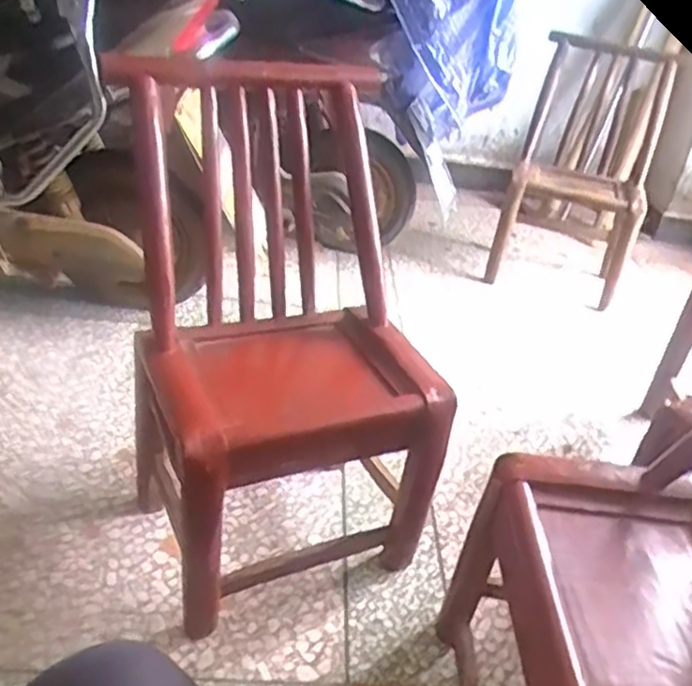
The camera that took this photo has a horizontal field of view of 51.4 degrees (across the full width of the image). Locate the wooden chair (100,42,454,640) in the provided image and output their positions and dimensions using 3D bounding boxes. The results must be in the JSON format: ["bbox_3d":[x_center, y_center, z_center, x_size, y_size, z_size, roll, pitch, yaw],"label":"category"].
[{"bbox_3d":[-0.108,-0.012,1.052,0.378,0.661,0.460,-8,35,-24],"label":"wooden chair"}]

